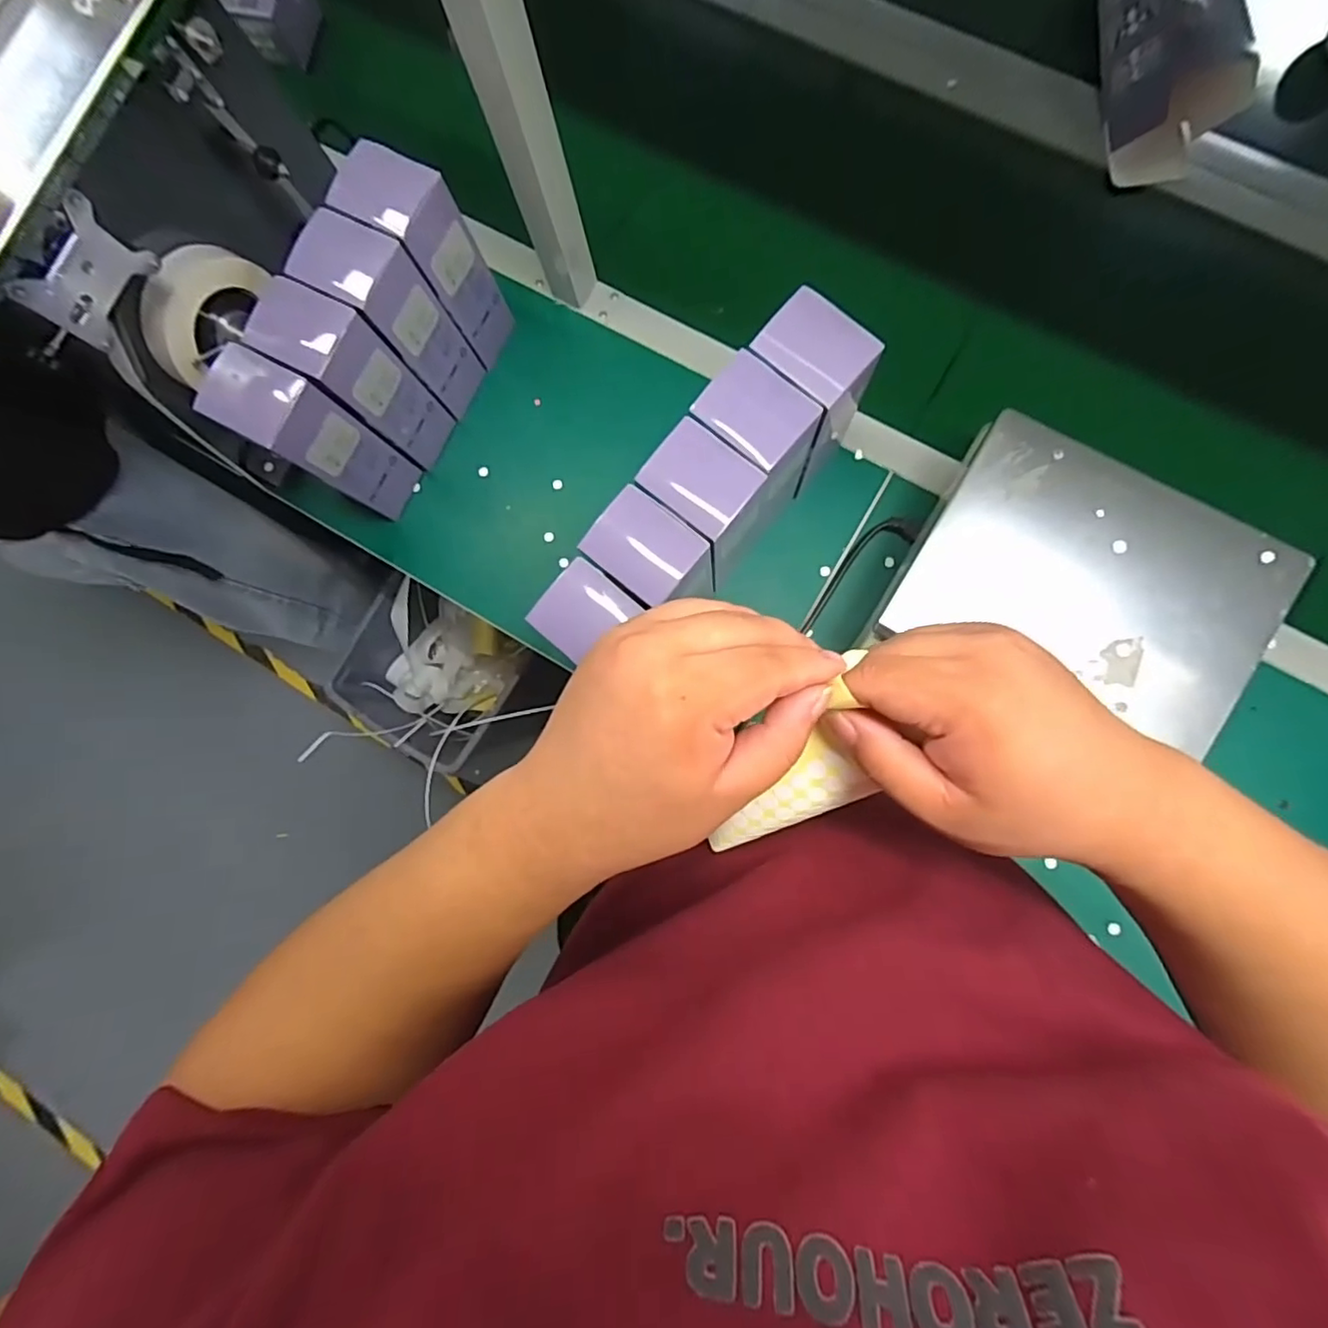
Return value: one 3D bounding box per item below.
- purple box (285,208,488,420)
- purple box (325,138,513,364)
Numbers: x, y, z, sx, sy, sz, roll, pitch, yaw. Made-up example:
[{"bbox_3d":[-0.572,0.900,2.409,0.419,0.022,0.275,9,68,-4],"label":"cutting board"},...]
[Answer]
[{"bbox_3d":[-0.257,-0.331,0.606,0.086,0.185,0.066,31,88,7],"label":"purple box"},{"bbox_3d":[-0.223,-0.387,0.608,0.087,0.188,0.066,34,88,7],"label":"purple box"}]

